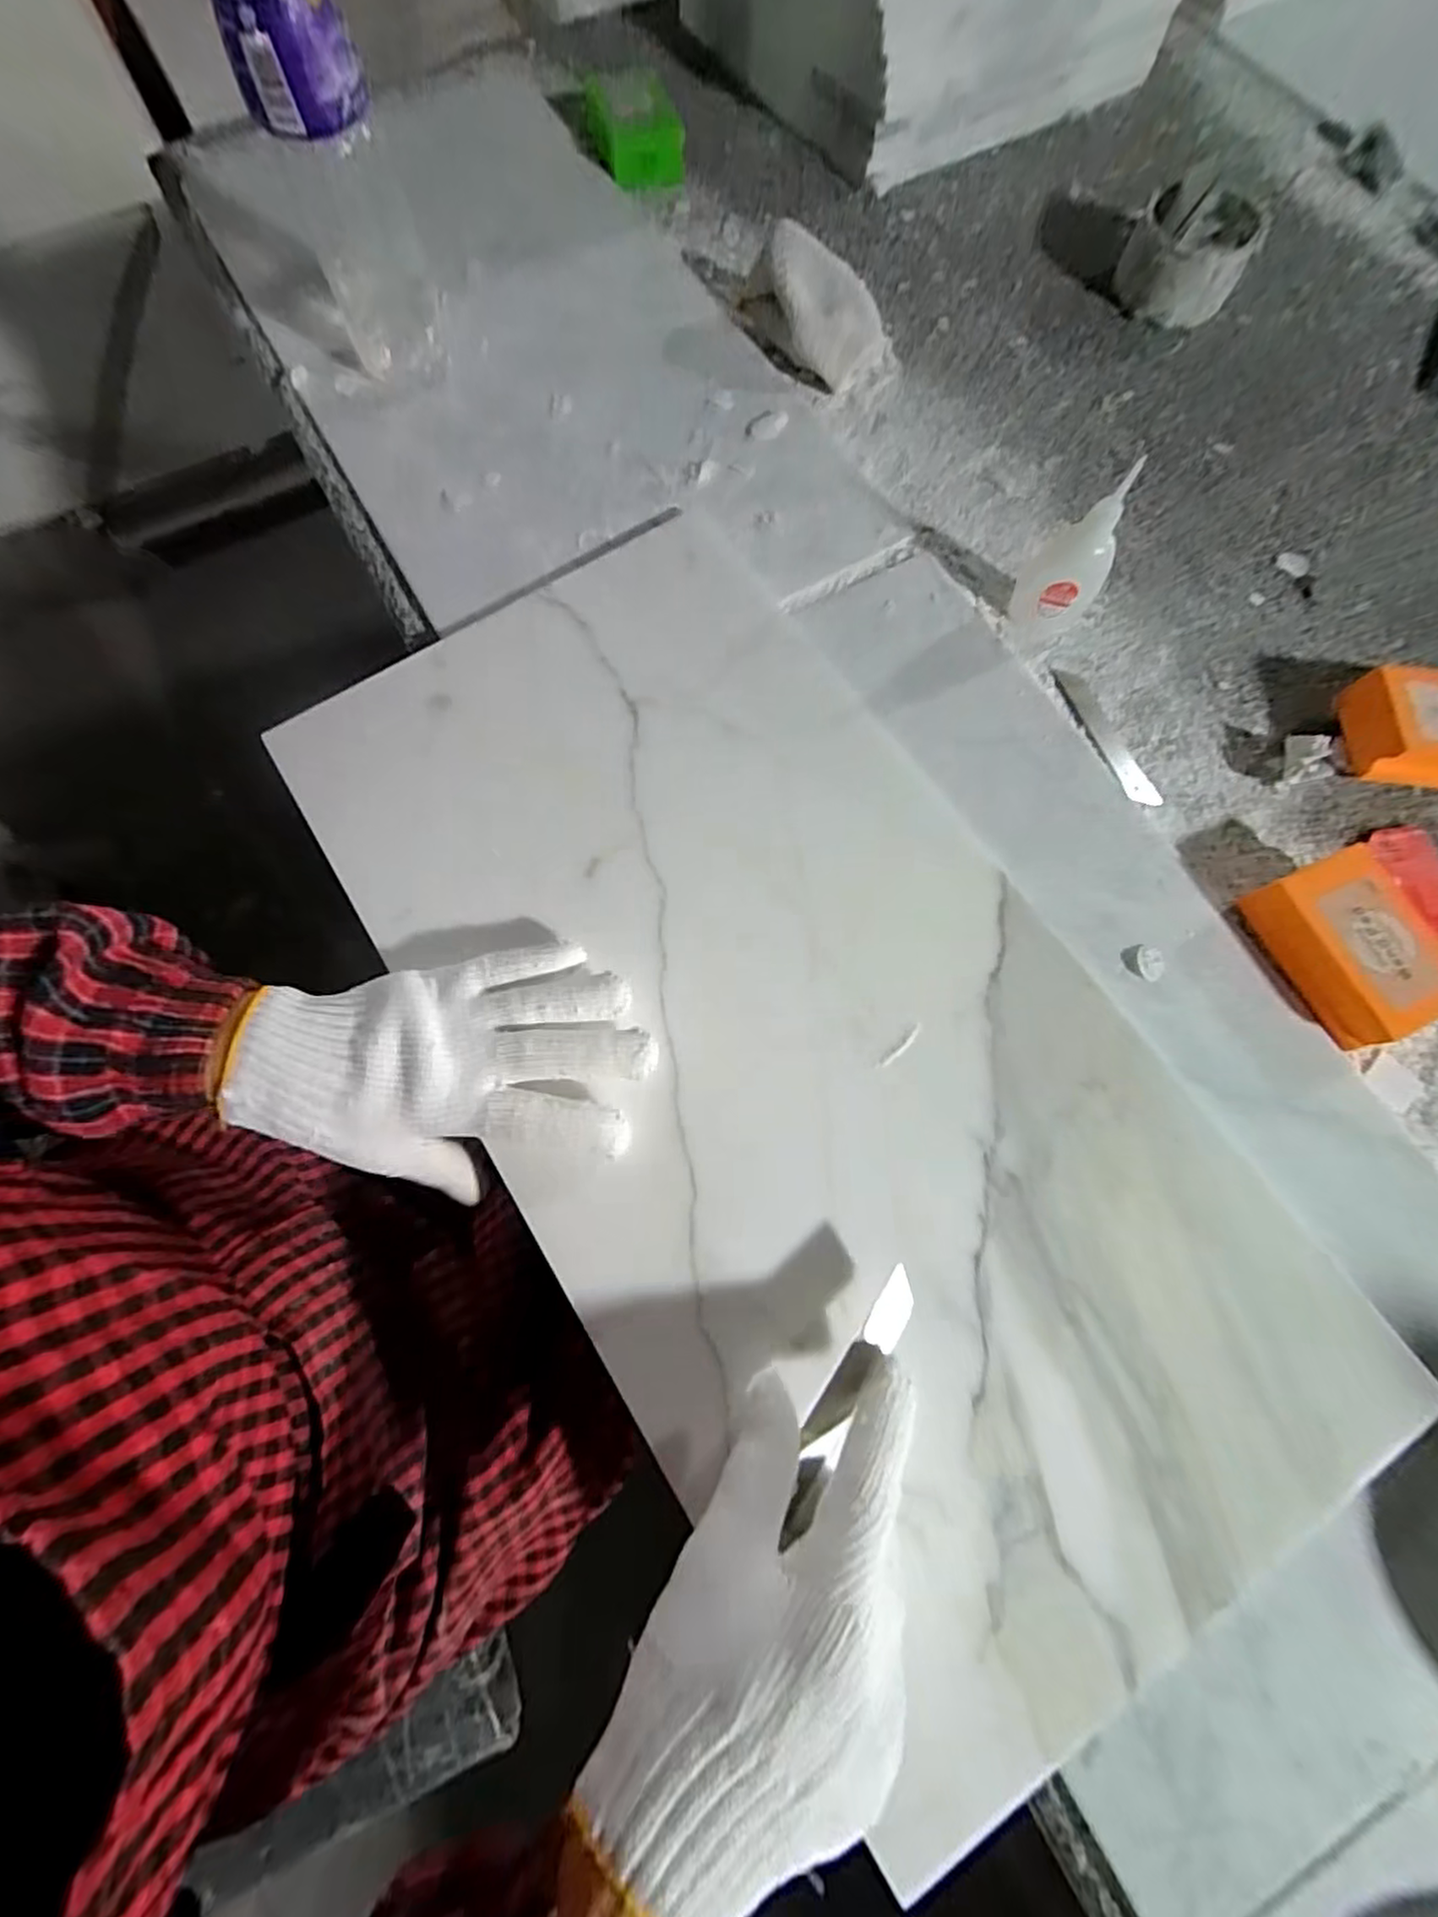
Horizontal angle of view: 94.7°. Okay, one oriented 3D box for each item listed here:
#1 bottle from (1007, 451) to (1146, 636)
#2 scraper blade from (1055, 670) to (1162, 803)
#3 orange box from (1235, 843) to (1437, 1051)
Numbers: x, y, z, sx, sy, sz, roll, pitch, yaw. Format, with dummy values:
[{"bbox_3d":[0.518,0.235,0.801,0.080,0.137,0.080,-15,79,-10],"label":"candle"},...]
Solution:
[{"bbox_3d":[0.203,-0.229,0.377,0.044,0.093,0.033,33,76,8],"label":"bottle"},{"bbox_3d":[0.235,-0.134,0.401,0.021,0.004,0.099,-21,76,-6],"label":"scraper blade"},{"bbox_3d":[0.328,-0.006,0.343,0.053,0.030,0.090,-25,76,-8],"label":"orange box"}]

